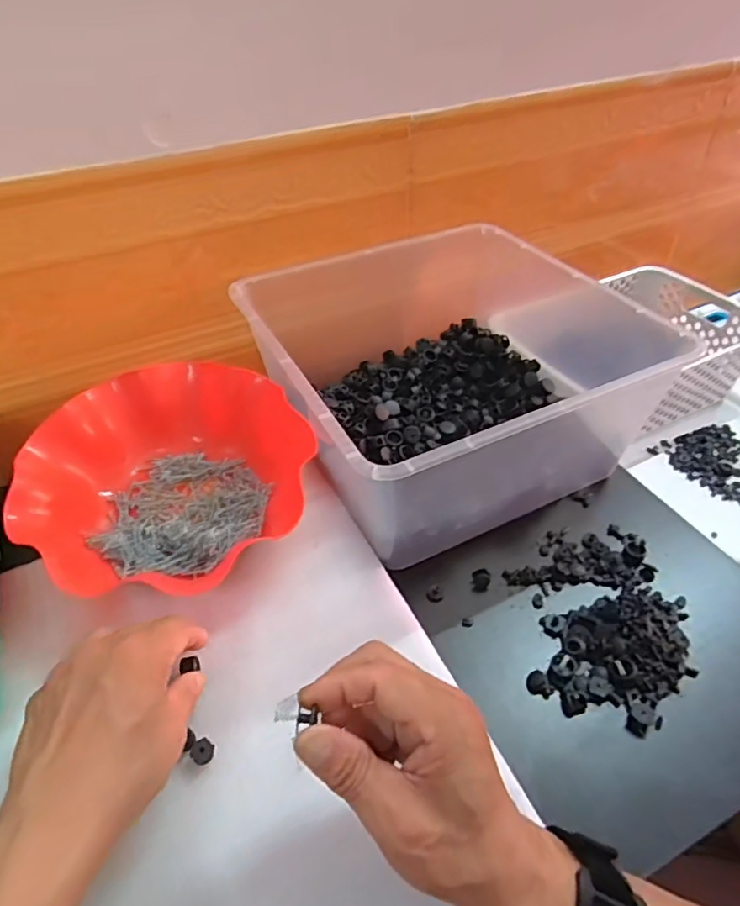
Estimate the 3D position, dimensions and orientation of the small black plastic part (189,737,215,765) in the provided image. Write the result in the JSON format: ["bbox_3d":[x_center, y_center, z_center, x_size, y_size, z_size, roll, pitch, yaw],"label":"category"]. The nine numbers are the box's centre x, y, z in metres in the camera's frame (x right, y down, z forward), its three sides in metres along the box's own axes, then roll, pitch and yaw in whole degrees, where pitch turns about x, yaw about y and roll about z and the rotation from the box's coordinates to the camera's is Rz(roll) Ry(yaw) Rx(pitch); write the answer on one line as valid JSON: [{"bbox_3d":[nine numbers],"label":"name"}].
[{"bbox_3d":[-0.102,0.183,0.350,0.013,0.011,0.011,-32,52,-28],"label":"small black plastic part"}]

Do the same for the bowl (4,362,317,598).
[{"bbox_3d":[-0.169,0.021,0.475,0.205,0.078,0.215,0,44,0],"label":"bowl"}]

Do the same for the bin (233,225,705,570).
[{"bbox_3d":[0.072,-0.075,0.528,0.305,0.138,0.306,-18,47,-18],"label":"bin"}]

